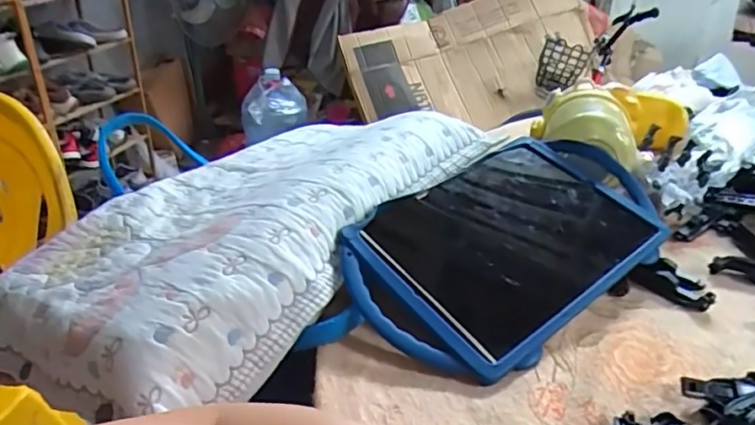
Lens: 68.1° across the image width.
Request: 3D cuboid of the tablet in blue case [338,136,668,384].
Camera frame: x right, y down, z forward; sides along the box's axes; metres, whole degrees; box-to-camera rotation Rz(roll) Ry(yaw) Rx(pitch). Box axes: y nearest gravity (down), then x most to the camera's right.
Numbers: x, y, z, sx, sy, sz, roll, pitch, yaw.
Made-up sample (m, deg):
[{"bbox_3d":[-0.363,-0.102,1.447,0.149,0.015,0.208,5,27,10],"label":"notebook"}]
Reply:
[{"bbox_3d":[0.124,0.018,0.506,0.315,0.019,0.183,-28,53,-30],"label":"tablet in blue case"}]

